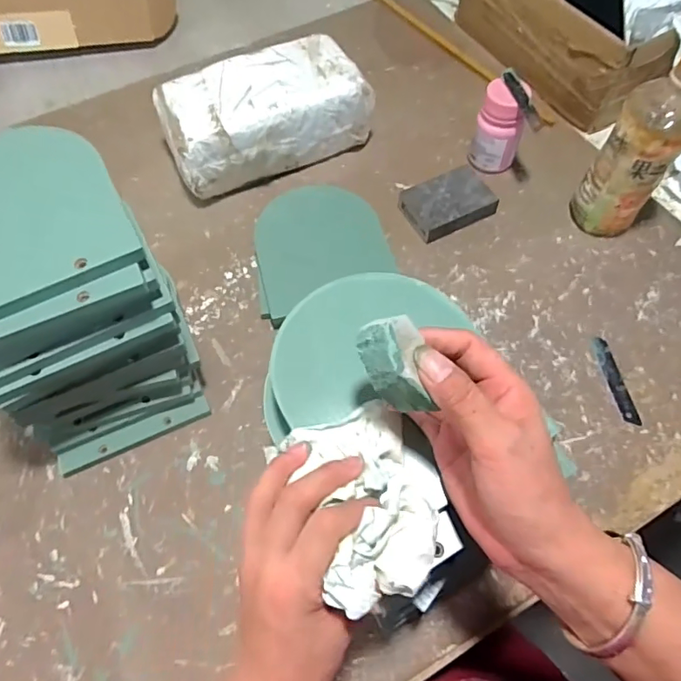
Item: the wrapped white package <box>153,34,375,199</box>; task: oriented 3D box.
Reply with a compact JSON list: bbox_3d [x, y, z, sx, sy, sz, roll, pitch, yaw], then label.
[{"bbox_3d":[-0.088,-0.275,0.642,0.246,0.114,0.112,-23,63,-12],"label":"wrapped white package"}]

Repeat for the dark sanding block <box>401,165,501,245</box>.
[{"bbox_3d":[0.128,-0.167,0.619,0.102,0.029,0.070,-24,63,-12],"label":"dark sanding block"}]

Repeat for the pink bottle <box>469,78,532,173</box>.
[{"bbox_3d":[0.194,-0.257,0.629,0.058,0.103,0.049,20,63,12],"label":"pink bottle"}]

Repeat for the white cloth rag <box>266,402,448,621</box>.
[{"bbox_3d":[0.017,0.090,0.297,0.086,0.032,0.107,-18,62,-9],"label":"white cloth rag"}]

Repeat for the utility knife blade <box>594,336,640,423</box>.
[{"bbox_3d":[0.281,0.040,0.524,0.017,0.004,0.096,-7,61,-3],"label":"utility knife blade"}]

